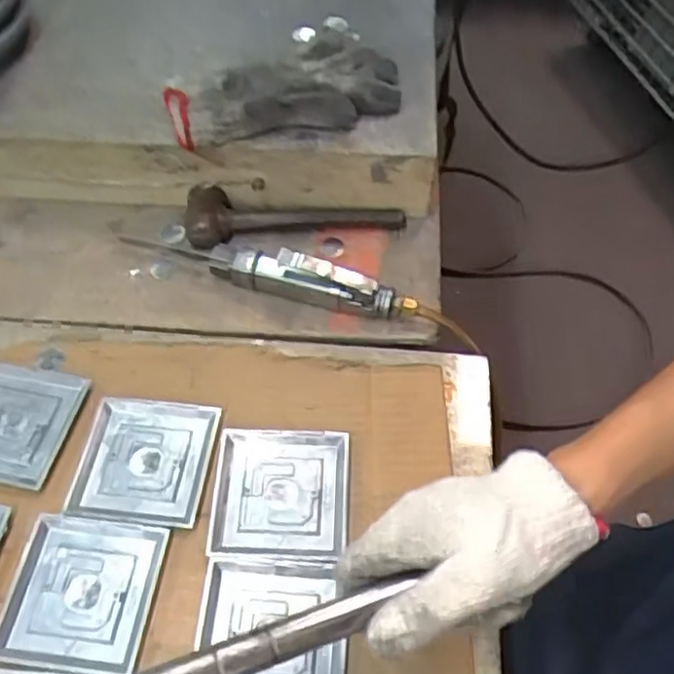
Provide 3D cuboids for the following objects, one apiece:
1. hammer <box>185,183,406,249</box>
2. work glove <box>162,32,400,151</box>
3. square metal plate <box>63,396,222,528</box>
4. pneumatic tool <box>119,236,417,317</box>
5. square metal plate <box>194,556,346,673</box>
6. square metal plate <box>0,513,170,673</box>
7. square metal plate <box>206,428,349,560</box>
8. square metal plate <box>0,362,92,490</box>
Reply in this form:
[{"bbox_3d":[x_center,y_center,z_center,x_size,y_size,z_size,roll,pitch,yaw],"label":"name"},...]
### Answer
[{"bbox_3d":[-0.037,-0.110,0.600,0.198,0.045,0.055,-2,56,0],"label":"hammer"},{"bbox_3d":[-0.050,-0.223,0.610,0.200,0.049,0.138,-18,56,-12],"label":"work glove"},{"bbox_3d":[-0.137,0.086,0.478,0.091,0.009,0.088,6,55,5],"label":"square metal plate"},{"bbox_3d":[-0.019,-0.047,0.553,0.167,0.047,0.027,17,58,12],"label":"pneumatic tool"},{"bbox_3d":[-0.040,0.181,0.409,0.090,0.009,0.090,3,54,2],"label":"square metal plate"},{"bbox_3d":[-0.162,0.160,0.429,0.091,0.004,0.089,5,55,4],"label":"square metal plate"},{"bbox_3d":[-0.039,0.105,0.461,0.091,0.007,0.088,2,54,1],"label":"square metal plate"},{"bbox_3d":[-0.240,0.061,0.498,0.089,0.006,0.092,9,55,7],"label":"square metal plate"}]

